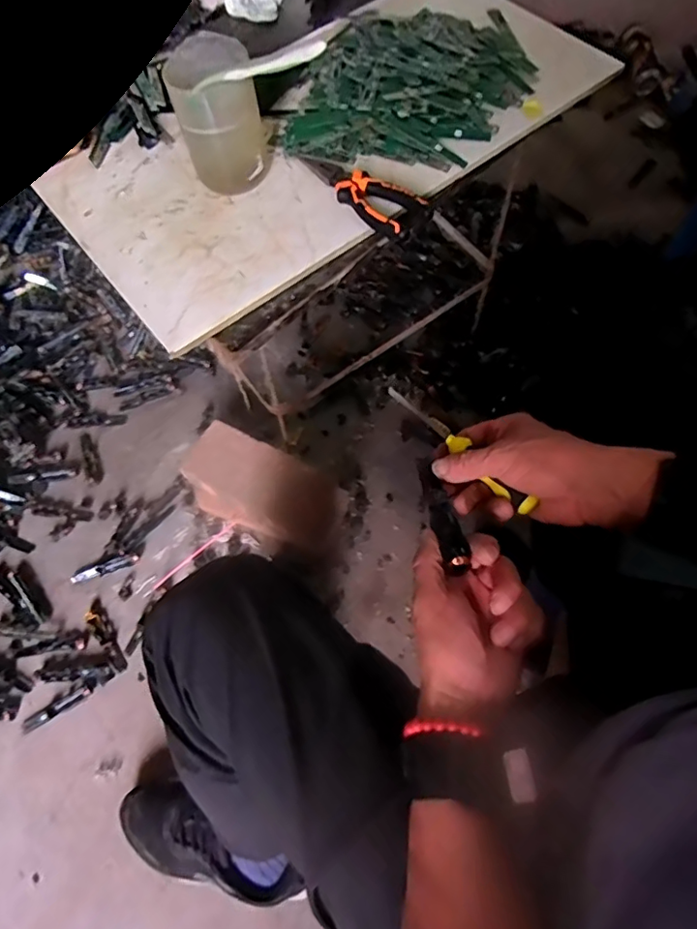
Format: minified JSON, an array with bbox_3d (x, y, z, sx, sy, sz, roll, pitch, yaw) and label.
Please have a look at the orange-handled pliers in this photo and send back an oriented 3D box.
[{"bbox_3d":[0.013,-0.271,0.543,0.047,0.018,0.151,-42,69,-17],"label":"orange-handled pliers"}]

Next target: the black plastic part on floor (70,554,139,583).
[{"bbox_3d":[-0.381,0.159,0.859,0.101,0.009,0.019,-16,65,-8],"label":"black plastic part on floor"}]

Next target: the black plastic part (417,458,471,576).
[{"bbox_3d":[0.068,0.033,0.409,0.019,0.014,0.097,-10,52,-5],"label":"black plastic part"}]

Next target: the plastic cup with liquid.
[{"bbox_3d":[-0.119,-0.324,0.516,0.078,0.110,0.078,-1,64,2],"label":"plastic cup with liquid"}]

